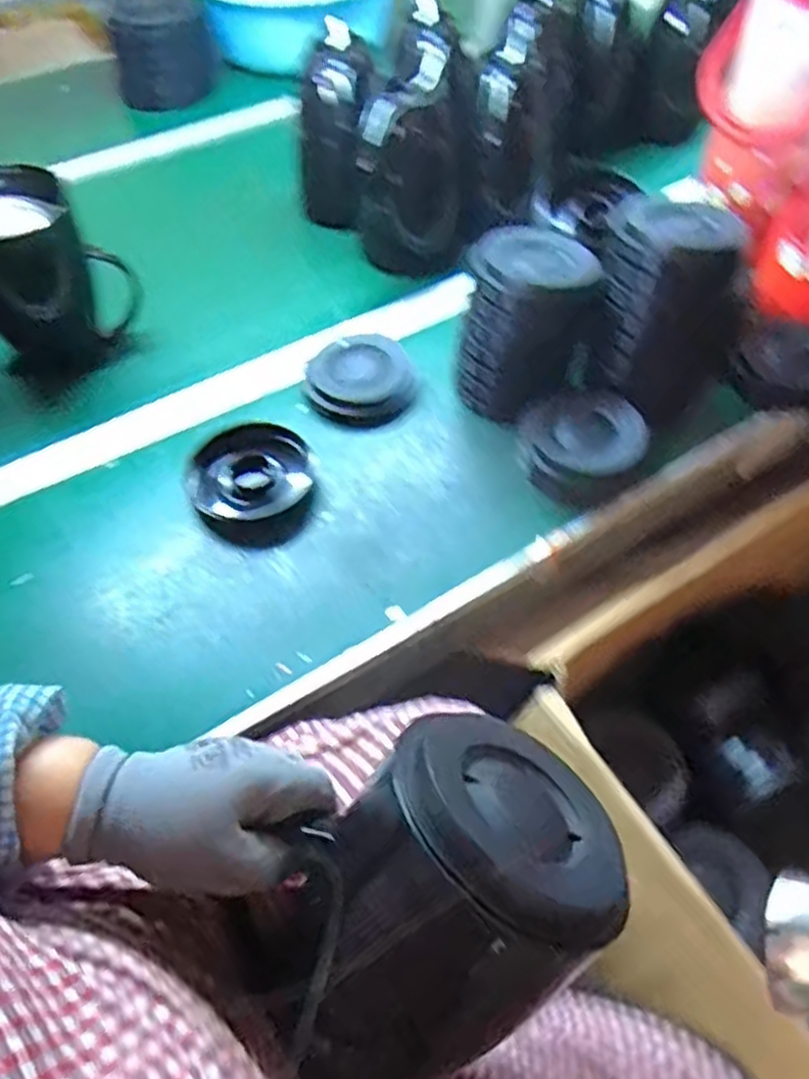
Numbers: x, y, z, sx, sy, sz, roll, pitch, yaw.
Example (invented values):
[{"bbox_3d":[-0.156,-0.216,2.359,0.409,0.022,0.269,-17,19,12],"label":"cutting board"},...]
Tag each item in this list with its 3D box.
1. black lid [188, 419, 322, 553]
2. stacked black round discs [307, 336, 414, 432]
[{"bbox_3d":[-0.144,-0.053,0.720,0.116,0.030,0.129,-8,53,-5],"label":"black lid"},{"bbox_3d":[-0.048,-0.174,0.803,0.119,0.035,0.111,-3,53,-2],"label":"stacked black round discs"}]

